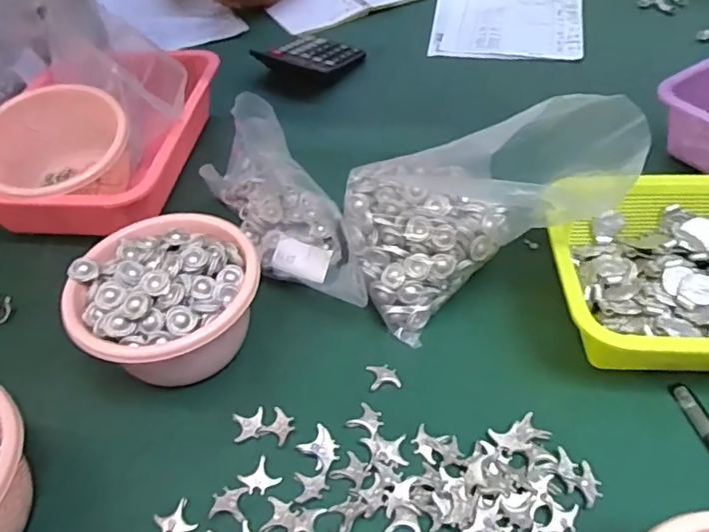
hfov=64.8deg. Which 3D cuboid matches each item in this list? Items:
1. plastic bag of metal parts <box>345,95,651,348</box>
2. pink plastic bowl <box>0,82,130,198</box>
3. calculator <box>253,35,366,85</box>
[{"bbox_3d":[0.112,-0.057,0.497,0.234,0.150,0.134,-15,48,-9],"label":"plastic bag of metal parts"},{"bbox_3d":[-0.303,-0.114,0.591,0.146,0.092,0.124,-42,68,-14],"label":"pink plastic bowl"},{"bbox_3d":[-0.064,-0.310,0.819,0.113,0.035,0.132,23,53,24],"label":"calculator"}]

